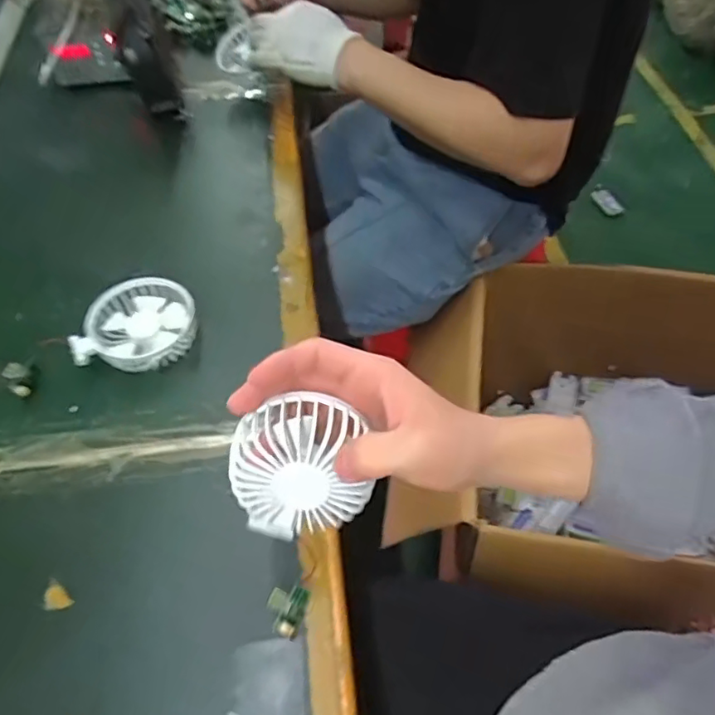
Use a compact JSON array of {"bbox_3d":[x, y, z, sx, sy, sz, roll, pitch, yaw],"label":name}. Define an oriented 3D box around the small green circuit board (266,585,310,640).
[{"bbox_3d":[-0.048,0.169,0.381,0.025,0.020,0.029,18,57,12],"label":"small green circuit board"}]

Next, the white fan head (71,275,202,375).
[{"bbox_3d":[-0.197,-0.028,0.513,0.094,0.031,0.085,0,55,0],"label":"white fan head"}]

